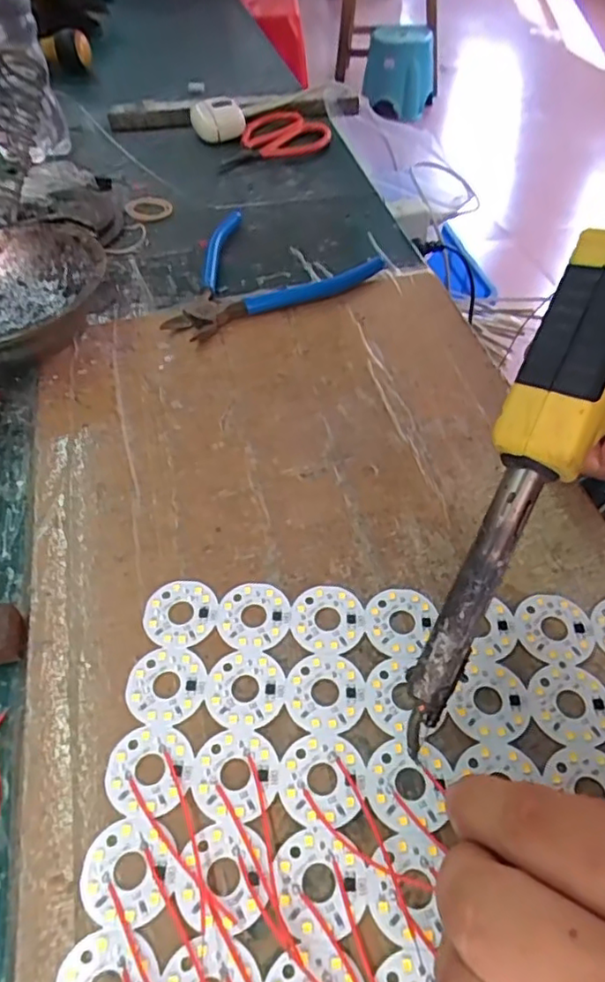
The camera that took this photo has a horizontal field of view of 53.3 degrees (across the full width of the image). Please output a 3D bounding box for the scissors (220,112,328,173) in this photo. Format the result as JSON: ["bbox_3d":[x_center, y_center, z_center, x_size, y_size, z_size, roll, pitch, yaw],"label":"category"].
[{"bbox_3d":[-0.029,-0.317,0.538,0.104,0.010,0.071,-15,53,-10],"label":"scissors"}]

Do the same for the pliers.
[{"bbox_3d":[-0.041,-0.158,0.417,0.148,0.013,0.124,-27,56,-18],"label":"pliers"}]

